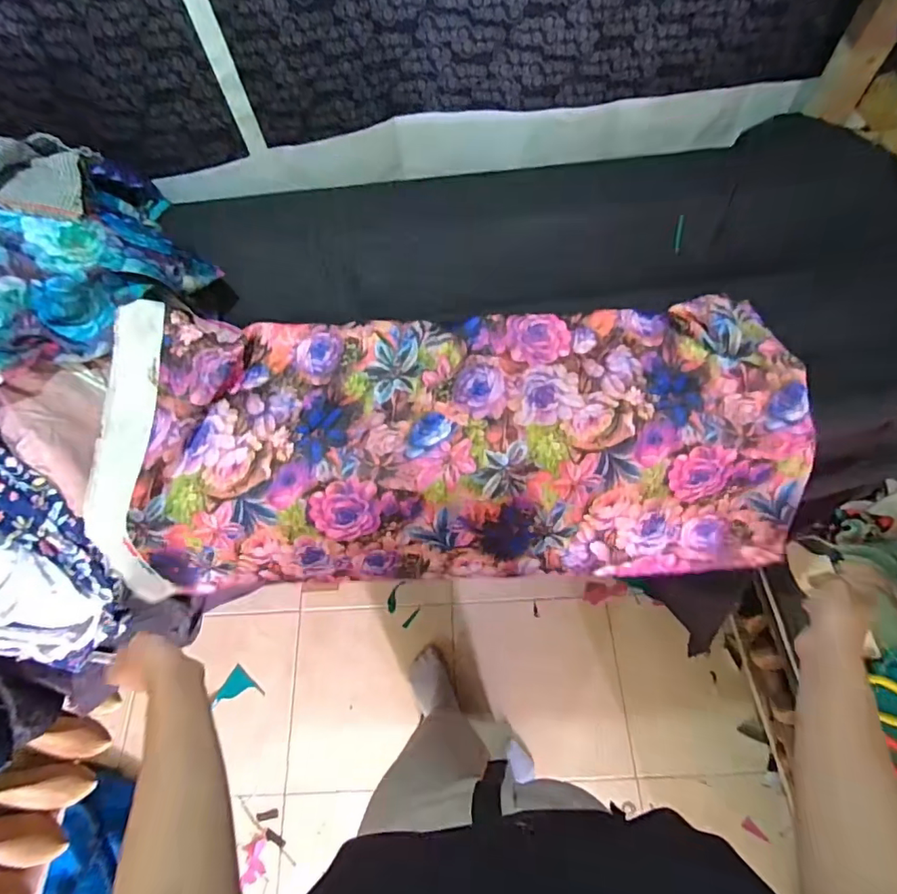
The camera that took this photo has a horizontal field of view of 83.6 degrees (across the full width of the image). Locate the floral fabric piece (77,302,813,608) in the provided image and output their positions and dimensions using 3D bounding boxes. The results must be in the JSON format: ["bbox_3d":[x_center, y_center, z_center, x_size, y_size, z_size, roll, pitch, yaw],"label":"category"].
[{"bbox_3d":[0.004,-0.003,0.560,0.716,0.174,0.267,-2,66,-1],"label":"floral fabric piece"}]

